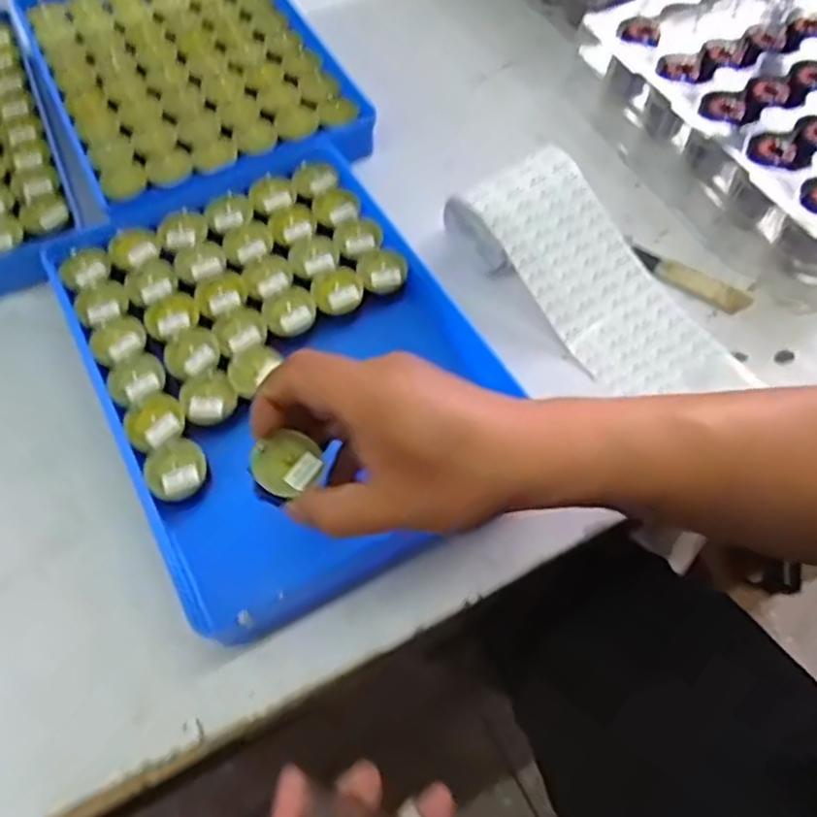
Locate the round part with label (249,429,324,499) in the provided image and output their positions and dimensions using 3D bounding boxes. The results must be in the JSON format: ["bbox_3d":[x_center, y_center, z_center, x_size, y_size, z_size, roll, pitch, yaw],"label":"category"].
[{"bbox_3d":[-0.061,0.028,0.355,0.033,0.013,0.027,-31,86,-31],"label":"round part with label"}]

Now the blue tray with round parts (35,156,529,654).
[{"bbox_3d":[-0.078,-0.041,0.486,0.247,0.034,0.311,-28,63,-15],"label":"blue tray with round parts"}]

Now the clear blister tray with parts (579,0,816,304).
[{"bbox_3d":[0.313,-0.248,0.582,0.247,0.067,0.310,-25,63,-14],"label":"clear blister tray with parts"}]

